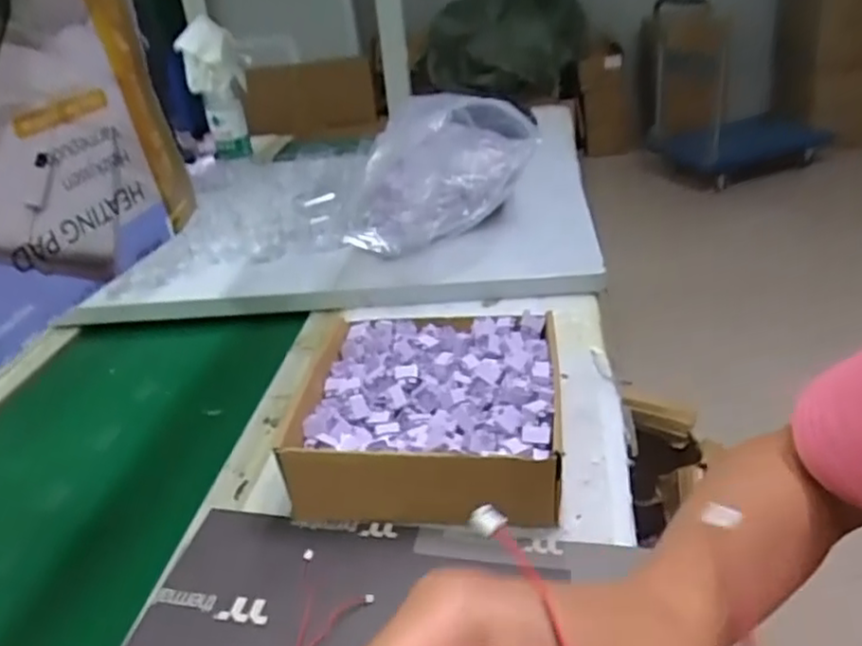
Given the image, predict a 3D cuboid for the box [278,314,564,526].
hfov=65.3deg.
[{"bbox_3d":[0.000,0.070,0.560,0.206,0.071,0.219,-3,30,9],"label":"box"}]

